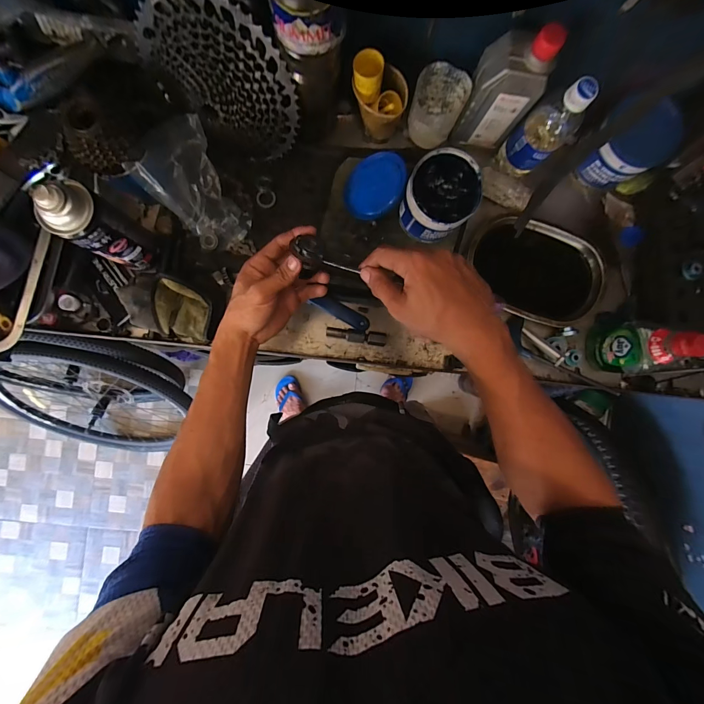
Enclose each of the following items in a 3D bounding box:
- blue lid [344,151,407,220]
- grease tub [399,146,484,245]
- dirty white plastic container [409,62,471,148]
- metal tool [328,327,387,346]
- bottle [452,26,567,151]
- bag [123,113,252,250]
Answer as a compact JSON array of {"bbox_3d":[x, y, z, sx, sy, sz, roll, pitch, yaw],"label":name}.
[{"bbox_3d":[0.033,-0.254,0.518,0.100,0.010,0.095,1,92,28],"label":"blue lid"},{"bbox_3d":[0.129,-0.225,0.501,0.097,0.082,0.108,42,88,-1],"label":"grease tub"},{"bbox_3d":[0.119,-0.349,0.497,0.067,0.093,0.070,0,89,-2],"label":"dirty white plastic container"},{"bbox_3d":[0.008,-0.025,0.530,0.093,0.019,0.020,8,89,-2],"label":"metal tool"},{"bbox_3d":[0.200,-0.348,0.453,0.082,0.159,0.054,8,89,-2],"label":"bottle"},{"bbox_3d":[-0.220,-0.227,0.469,0.096,0.113,0.140,-26,90,-2],"label":"bag"}]

